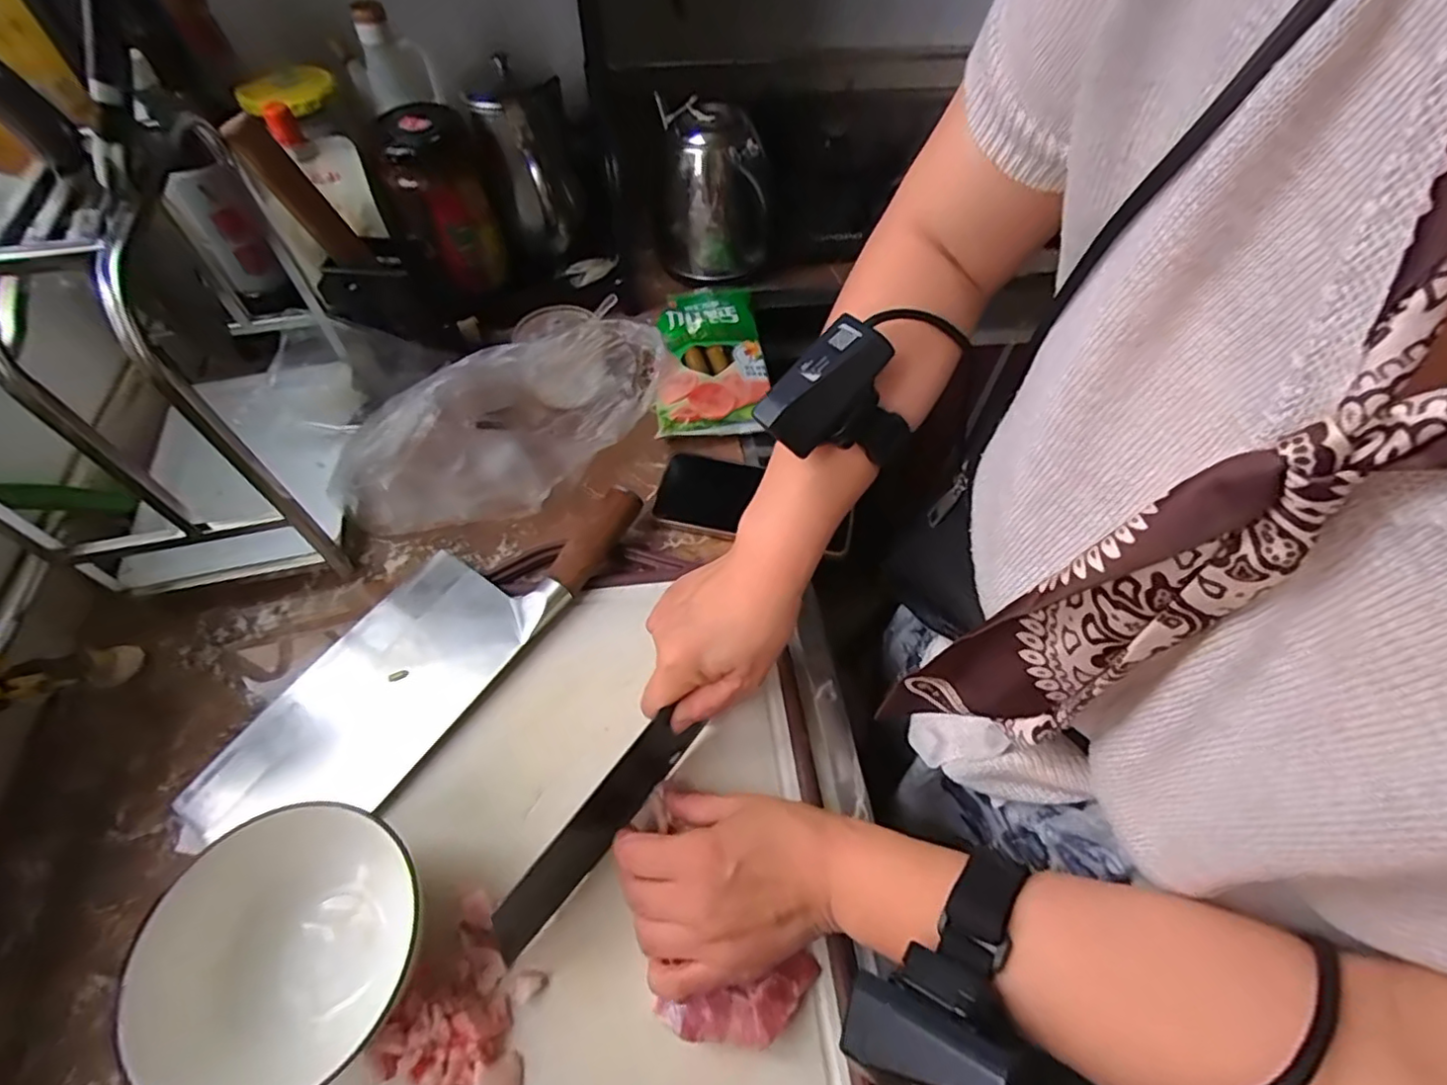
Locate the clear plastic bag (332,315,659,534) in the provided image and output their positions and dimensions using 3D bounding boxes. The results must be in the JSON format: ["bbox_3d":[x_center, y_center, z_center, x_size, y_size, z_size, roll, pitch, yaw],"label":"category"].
[{"bbox_3d":[-0.173,-0.103,0.492,0.264,0.099,0.121,-39,66,-22],"label":"clear plastic bag"}]

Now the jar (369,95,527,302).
[{"bbox_3d":[-0.260,-0.315,0.591,0.108,0.136,0.103,1,56,-1],"label":"jar"}]

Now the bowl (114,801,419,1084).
[{"bbox_3d":[-0.212,0.205,0.313,0.119,0.072,0.110,0,58,0],"label":"bowl"}]

